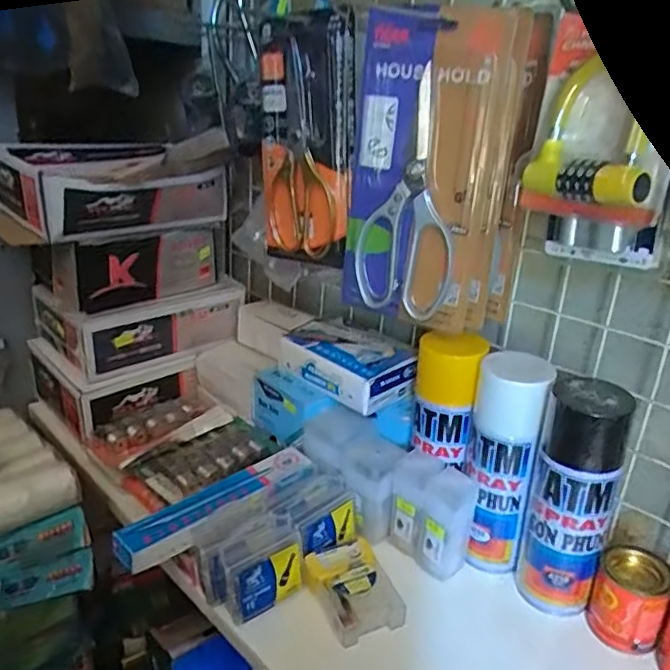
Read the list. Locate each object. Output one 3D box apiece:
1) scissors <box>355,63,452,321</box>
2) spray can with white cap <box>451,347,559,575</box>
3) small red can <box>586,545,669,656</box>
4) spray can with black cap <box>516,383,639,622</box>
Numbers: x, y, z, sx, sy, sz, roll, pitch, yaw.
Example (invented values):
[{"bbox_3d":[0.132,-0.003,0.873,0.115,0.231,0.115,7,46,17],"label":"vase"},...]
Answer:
[{"bbox_3d":[0.066,-0.118,0.529,0.091,0.200,0.013,15,17,28],"label":"scissors"},{"bbox_3d":[0.157,0.118,0.563,0.063,0.200,0.076,14,22,24],"label":"spray can with white cap"},{"bbox_3d":[0.244,0.219,0.502,0.051,0.067,0.055,4,20,-1],"label":"small red can"},{"bbox_3d":[0.202,0.139,0.515,0.060,0.207,0.070,14,22,24],"label":"spray can with black cap"}]

